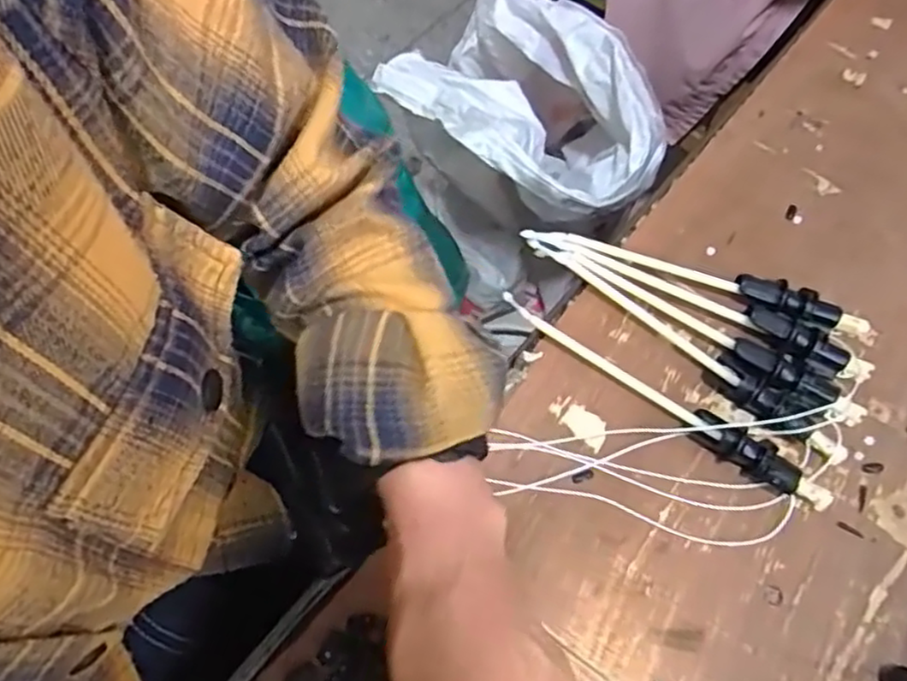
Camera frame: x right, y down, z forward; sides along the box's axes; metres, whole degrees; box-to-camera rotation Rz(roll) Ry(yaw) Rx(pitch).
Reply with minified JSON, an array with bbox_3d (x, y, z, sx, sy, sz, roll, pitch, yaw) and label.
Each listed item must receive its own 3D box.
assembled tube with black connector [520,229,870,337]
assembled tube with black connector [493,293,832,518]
[{"bbox_3d":[0.157,-0.038,0.447,0.225,0.028,0.022,16,65,4],"label":"assembled tube with black connector"},{"bbox_3d":[0.124,0.035,0.411,0.217,0.022,0.016,33,68,12],"label":"assembled tube with black connector"}]

